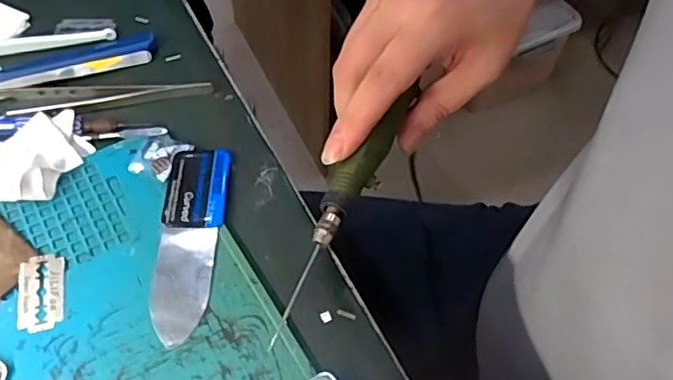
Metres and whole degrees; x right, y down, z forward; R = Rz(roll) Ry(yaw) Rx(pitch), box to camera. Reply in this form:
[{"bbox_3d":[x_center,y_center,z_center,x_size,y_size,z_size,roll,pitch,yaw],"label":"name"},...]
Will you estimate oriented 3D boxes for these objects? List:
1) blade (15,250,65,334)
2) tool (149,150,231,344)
[{"bbox_3d":[-0.155,0.053,0.302,0.023,0.004,0.042,-10,56,-9],"label":"blade"},{"bbox_3d":[-0.083,0.026,0.323,0.035,0.004,0.117,2,58,-1],"label":"tool"}]

